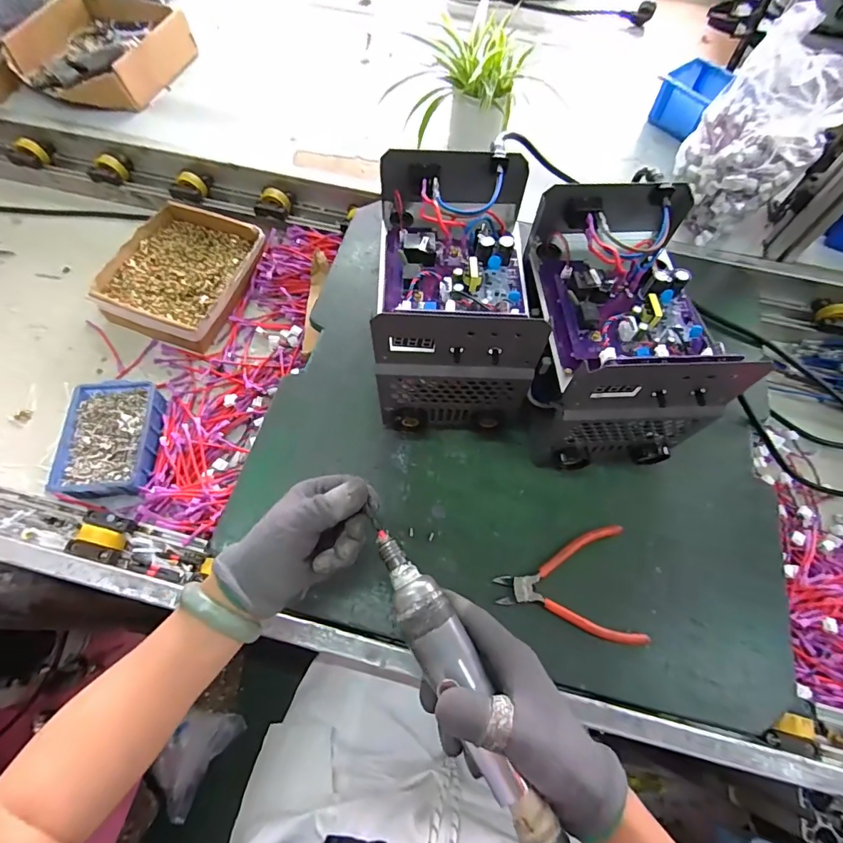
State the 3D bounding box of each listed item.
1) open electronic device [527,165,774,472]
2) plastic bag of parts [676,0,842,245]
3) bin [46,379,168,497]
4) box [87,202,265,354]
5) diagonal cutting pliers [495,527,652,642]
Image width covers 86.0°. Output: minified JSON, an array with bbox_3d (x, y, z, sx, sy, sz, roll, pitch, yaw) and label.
[{"bbox_3d":[0.191,-0.086,0.479,0.148,0.195,0.233,-2,65,-3],"label":"open electronic device"},{"bbox_3d":[0.446,-0.379,0.620,0.139,0.198,0.155,-25,68,-13],"label":"plastic bag of parts"},{"bbox_3d":[-0.393,0.024,0.583,0.106,0.052,0.152,-2,65,-3],"label":"bin"},{"bbox_3d":[-0.365,-0.233,0.700,0.207,0.043,0.232,19,65,7],"label":"box"},{"bbox_3d":[0.146,0.168,0.451,0.138,0.014,0.109,-6,65,-5],"label":"diagonal cutting pliers"}]

